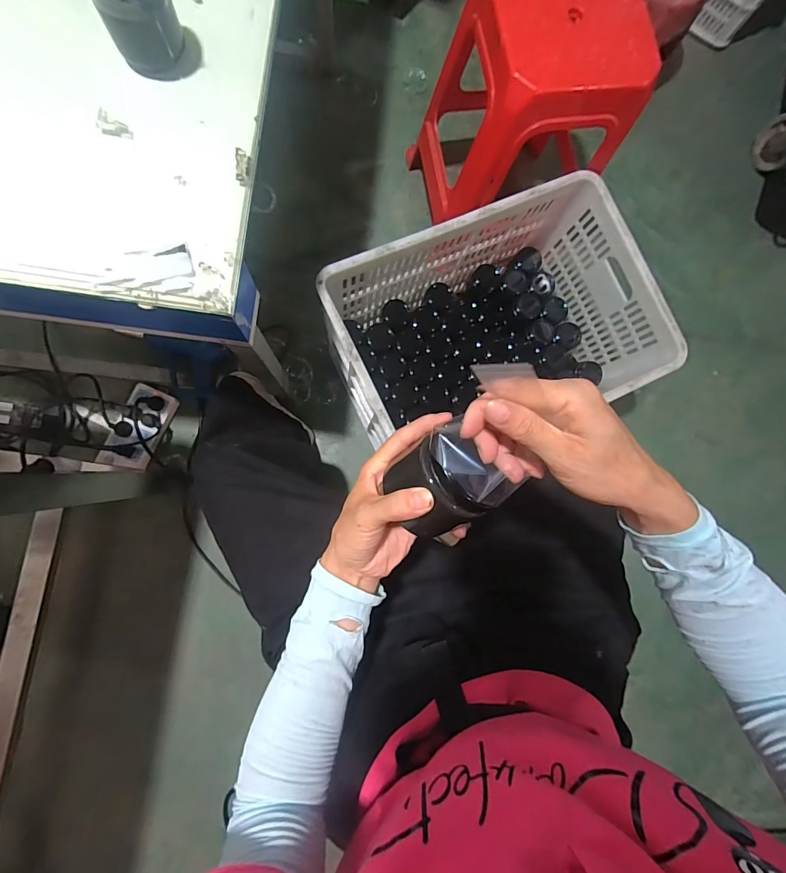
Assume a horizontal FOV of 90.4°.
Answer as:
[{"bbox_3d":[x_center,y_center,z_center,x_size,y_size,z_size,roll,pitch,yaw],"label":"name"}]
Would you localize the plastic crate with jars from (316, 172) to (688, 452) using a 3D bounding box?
[{"bbox_3d":[0.193,-0.200,0.851,0.586,0.319,0.399,-23,86,-9],"label":"plastic crate with jars"}]

